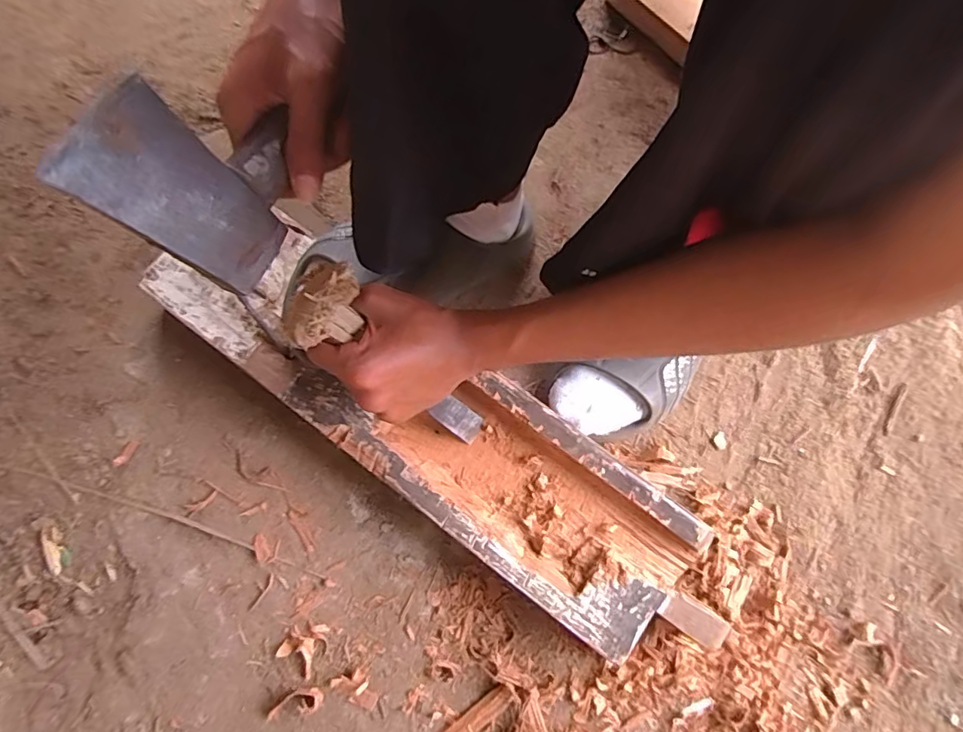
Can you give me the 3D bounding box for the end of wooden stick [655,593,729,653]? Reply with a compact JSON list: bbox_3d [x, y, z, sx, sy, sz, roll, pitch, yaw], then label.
[{"bbox_3d":[0.168,0.202,0.421,0.052,0.011,0.024,33,76,9],"label":"end of wooden stick"}]

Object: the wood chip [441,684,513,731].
[{"bbox_3d":[-0.008,0.305,0.451,0.078,0.004,0.024,-38,77,-10],"label":"wood chip"}]

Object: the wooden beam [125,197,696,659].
[{"bbox_3d":[-0.063,0.041,0.494,0.523,0.061,0.129,36,77,9],"label":"wooden beam"}]

